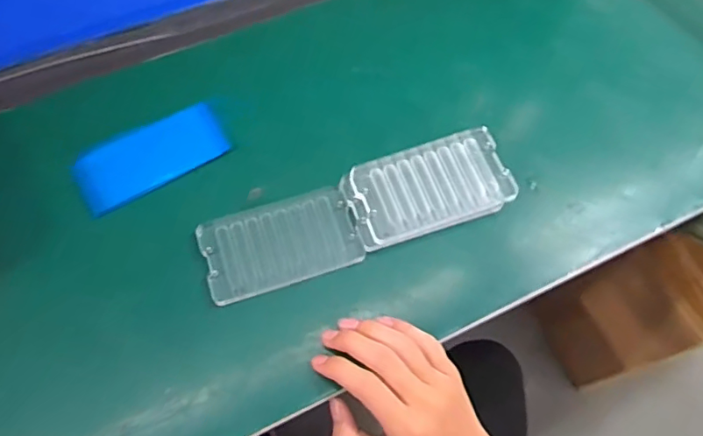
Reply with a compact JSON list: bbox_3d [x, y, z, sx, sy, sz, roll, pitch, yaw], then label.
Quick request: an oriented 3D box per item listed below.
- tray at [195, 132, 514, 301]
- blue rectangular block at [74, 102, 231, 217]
[{"bbox_3d":[0.005,-0.005,0.445,0.248,0.021,0.070,-18,67,-9],"label":"tray"},{"bbox_3d":[-0.167,-0.052,0.468,0.122,0.011,0.055,-30,70,-14],"label":"blue rectangular block"}]

